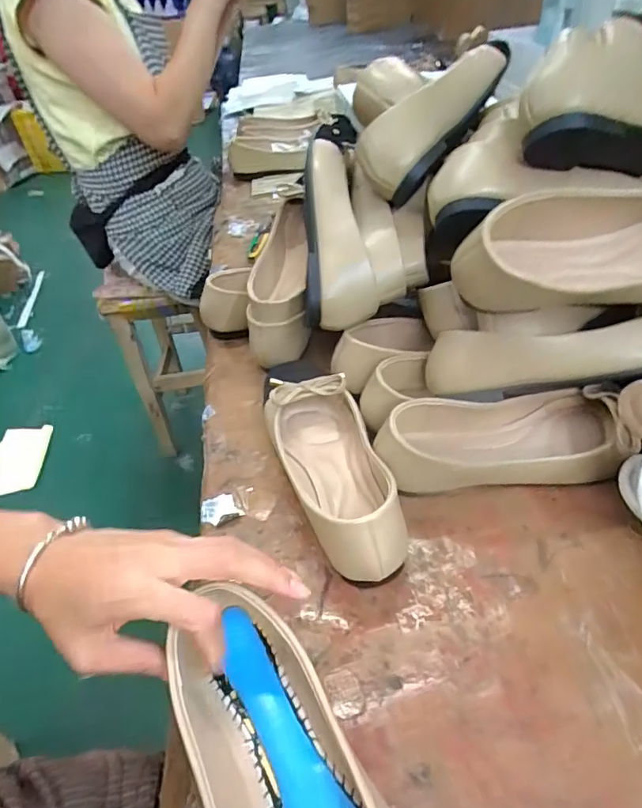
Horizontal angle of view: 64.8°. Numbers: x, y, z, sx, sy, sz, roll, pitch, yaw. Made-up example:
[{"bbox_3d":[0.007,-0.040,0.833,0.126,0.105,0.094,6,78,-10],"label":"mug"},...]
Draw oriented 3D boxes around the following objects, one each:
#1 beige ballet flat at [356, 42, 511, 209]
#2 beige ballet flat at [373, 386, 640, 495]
[{"bbox_3d":[0.117,-0.283,0.488,0.205,0.069,0.069,-47,52,-11],"label":"beige ballet flat"},{"bbox_3d":[0.142,0.028,0.415,0.192,0.064,0.076,-4,41,2],"label":"beige ballet flat"}]

